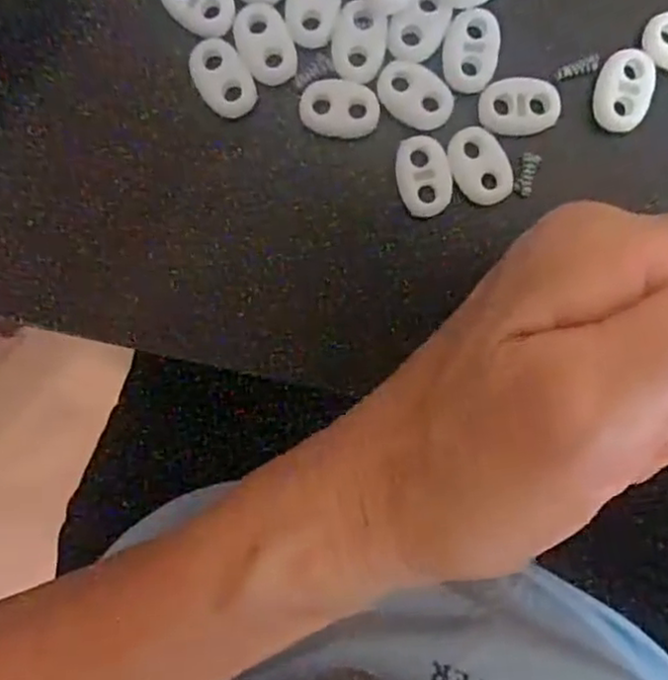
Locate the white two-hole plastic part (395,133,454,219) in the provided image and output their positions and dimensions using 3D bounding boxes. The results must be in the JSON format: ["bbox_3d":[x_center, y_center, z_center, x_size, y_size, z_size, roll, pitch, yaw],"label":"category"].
[{"bbox_3d":[0.026,-0.047,0.199,0.015,0.004,0.022,-10,93,2],"label":"white two-hole plastic part"}]

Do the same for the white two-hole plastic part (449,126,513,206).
[{"bbox_3d":[0.042,-0.049,0.199,0.015,0.004,0.022,-31,92,3],"label":"white two-hole plastic part"}]

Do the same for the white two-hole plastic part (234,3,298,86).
[{"bbox_3d":[-0.019,-0.083,0.197,0.014,0.004,0.023,-27,92,3],"label":"white two-hole plastic part"}]

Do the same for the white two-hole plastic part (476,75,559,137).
[{"bbox_3d":[0.052,-0.066,0.198,0.022,0.004,0.016,-4,93,2],"label":"white two-hole plastic part"}]

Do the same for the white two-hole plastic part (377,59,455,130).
[{"bbox_3d":[0.023,-0.070,0.198,0.022,0.004,0.016,32,94,0],"label":"white two-hole plastic part"}]

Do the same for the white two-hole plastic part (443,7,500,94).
[{"bbox_3d":[0.039,-0.081,0.197,0.015,0.004,0.022,6,93,1],"label":"white two-hole plastic part"}]

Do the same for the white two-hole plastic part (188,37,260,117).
[{"bbox_3d":[-0.031,-0.074,0.198,0.014,0.005,0.022,-33,92,3],"label":"white two-hole plastic part"}]

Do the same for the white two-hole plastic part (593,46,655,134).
[{"bbox_3d":[0.082,-0.071,0.198,0.015,0.004,0.023,15,93,1],"label":"white two-hole plastic part"}]

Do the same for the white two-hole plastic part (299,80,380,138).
[{"bbox_3d":[0.002,-0.066,0.199,0.022,0.004,0.015,10,93,1],"label":"white two-hole plastic part"}]

